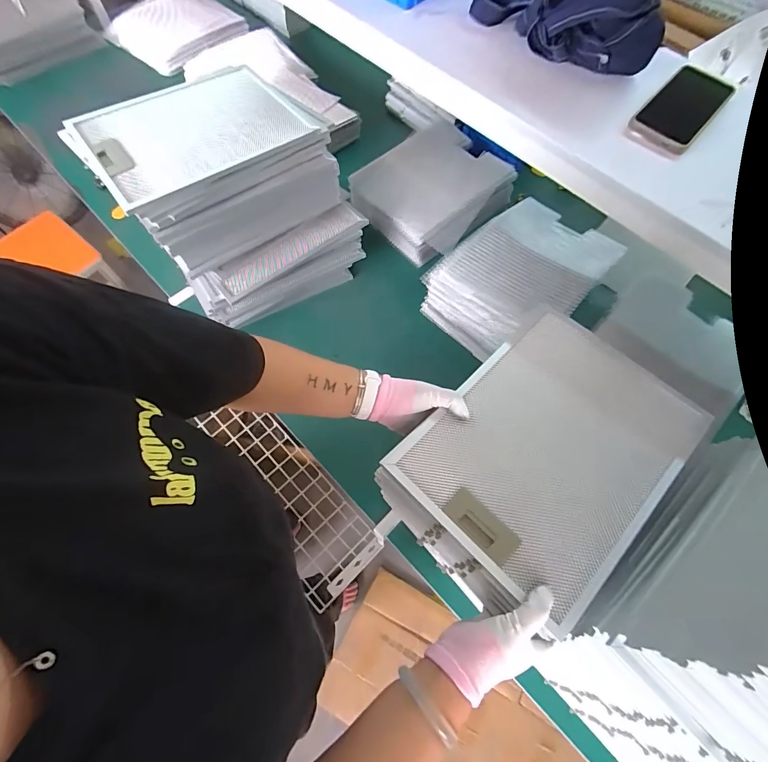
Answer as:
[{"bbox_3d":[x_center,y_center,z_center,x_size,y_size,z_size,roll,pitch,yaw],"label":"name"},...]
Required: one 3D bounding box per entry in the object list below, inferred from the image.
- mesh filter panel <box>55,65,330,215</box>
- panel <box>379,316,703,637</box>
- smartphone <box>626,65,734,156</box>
[{"bbox_3d":[-0.327,-0.438,0.682,0.343,0.027,0.280,-35,72,-15],"label":"mesh filter panel"},{"bbox_3d":[0.203,0.082,0.492,0.250,0.032,0.321,41,73,20],"label":"panel"},{"bbox_3d":[0.385,-0.352,0.507,0.077,0.020,0.150,40,71,14],"label":"smartphone"}]

